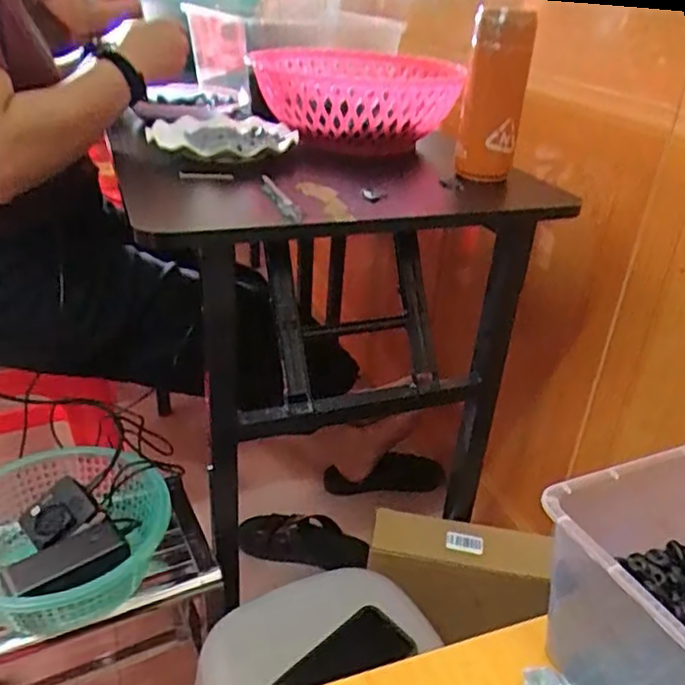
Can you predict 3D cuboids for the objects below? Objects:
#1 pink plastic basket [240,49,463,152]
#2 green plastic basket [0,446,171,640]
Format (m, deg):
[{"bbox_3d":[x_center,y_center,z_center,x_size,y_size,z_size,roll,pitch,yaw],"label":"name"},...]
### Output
[{"bbox_3d":[0.014,-0.346,0.923,0.266,0.095,0.295,3,29,-2],"label":"pink plastic basket"},{"bbox_3d":[-0.329,0.235,0.766,0.243,0.094,0.228,-10,32,-23],"label":"green plastic basket"}]

